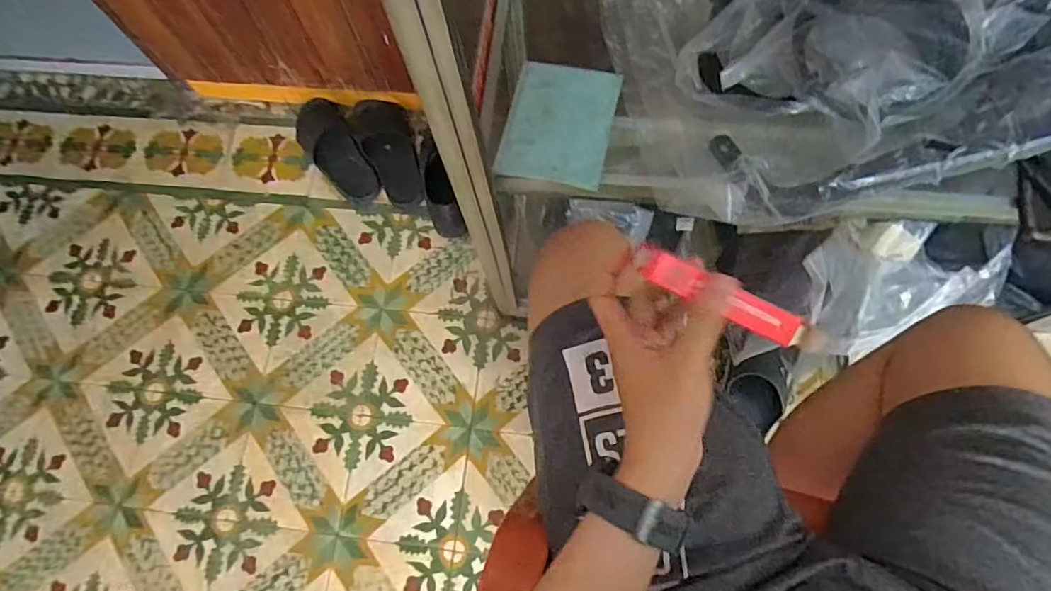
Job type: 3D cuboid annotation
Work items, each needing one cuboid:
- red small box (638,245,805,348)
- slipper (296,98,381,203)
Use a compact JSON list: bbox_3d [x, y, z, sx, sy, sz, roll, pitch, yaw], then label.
[{"bbox_3d":[0.118,0.002,0.336,0.105,0.016,0.019,25,75,1],"label":"red small box"},{"bbox_3d":[-0.391,-0.300,1.118,0.103,0.057,0.264,-30,72,-7],"label":"slipper"}]

